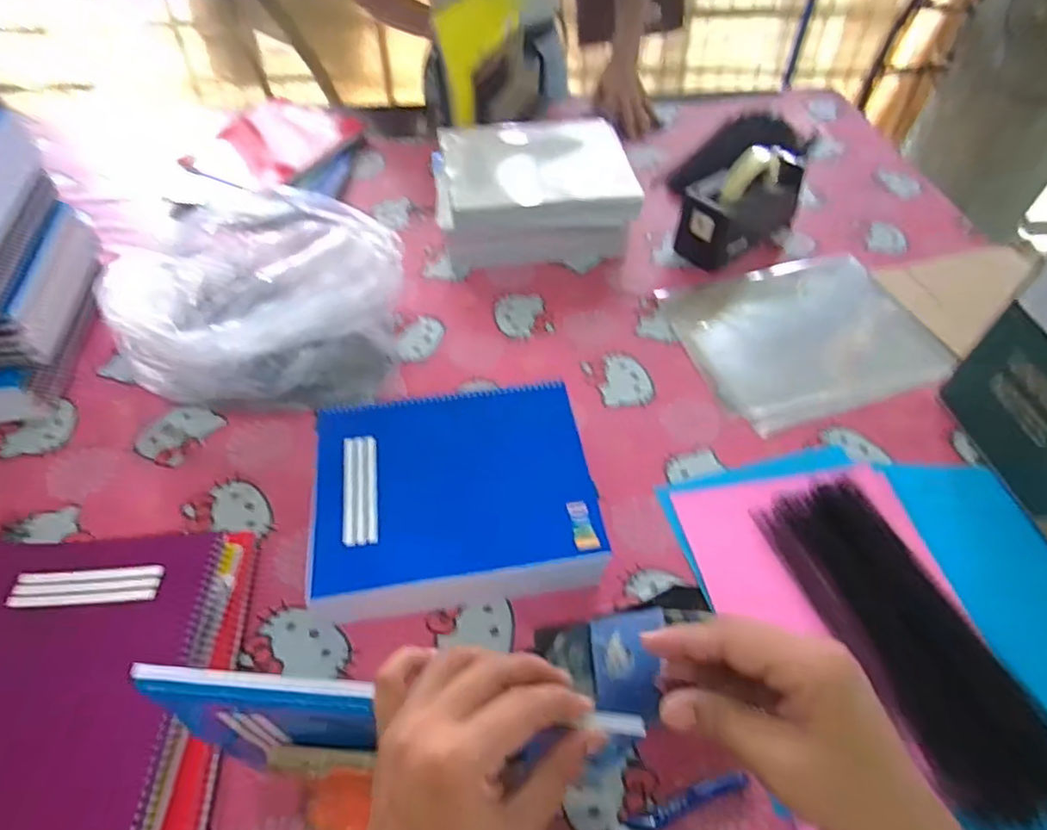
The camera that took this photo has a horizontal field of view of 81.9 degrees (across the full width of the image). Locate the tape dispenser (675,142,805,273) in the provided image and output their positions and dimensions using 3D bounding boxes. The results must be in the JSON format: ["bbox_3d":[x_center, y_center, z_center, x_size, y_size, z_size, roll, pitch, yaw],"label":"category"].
[{"bbox_3d":[0.310,-0.305,0.844,0.208,0.130,0.085,-36,58,-27],"label":"tape dispenser"}]

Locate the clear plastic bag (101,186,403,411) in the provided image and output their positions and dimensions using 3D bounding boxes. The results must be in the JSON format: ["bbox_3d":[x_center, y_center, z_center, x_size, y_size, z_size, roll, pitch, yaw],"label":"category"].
[{"bbox_3d":[-0.283,-0.139,0.691,0.277,0.138,0.249,-6,50,-6],"label":"clear plastic bag"}]

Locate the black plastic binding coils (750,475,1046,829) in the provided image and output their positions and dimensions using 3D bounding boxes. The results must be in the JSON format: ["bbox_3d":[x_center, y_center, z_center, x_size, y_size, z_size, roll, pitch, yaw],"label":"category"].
[{"bbox_3d":[0.322,0.176,0.507,0.105,0.022,0.278,-16,51,-13],"label":"black plastic binding coils"}]

